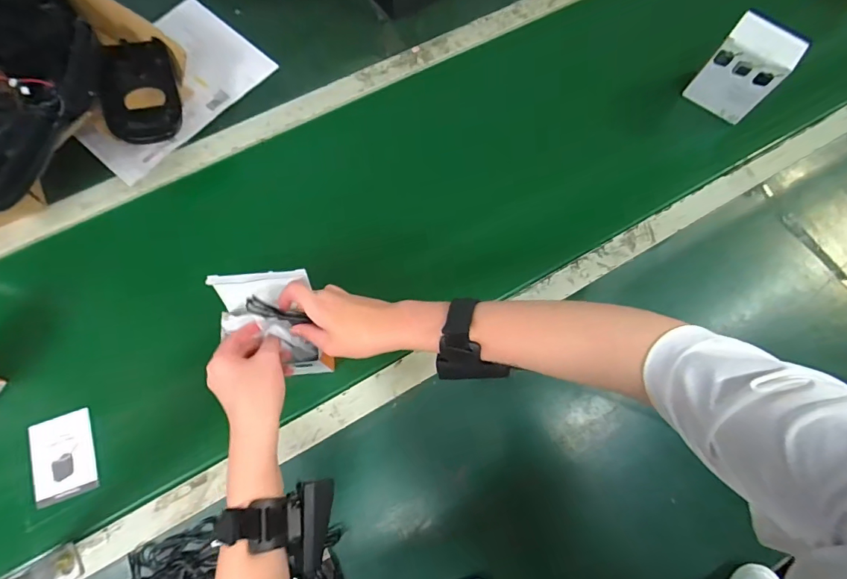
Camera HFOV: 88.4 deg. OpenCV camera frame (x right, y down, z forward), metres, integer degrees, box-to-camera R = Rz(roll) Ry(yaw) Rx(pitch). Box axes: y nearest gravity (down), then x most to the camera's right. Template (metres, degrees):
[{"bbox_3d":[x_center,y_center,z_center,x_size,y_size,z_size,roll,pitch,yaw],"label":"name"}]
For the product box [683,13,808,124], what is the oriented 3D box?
[{"bbox_3d":[0.468,-0.322,0.639,0.091,0.118,0.058,36,76,8],"label":"product box"}]

